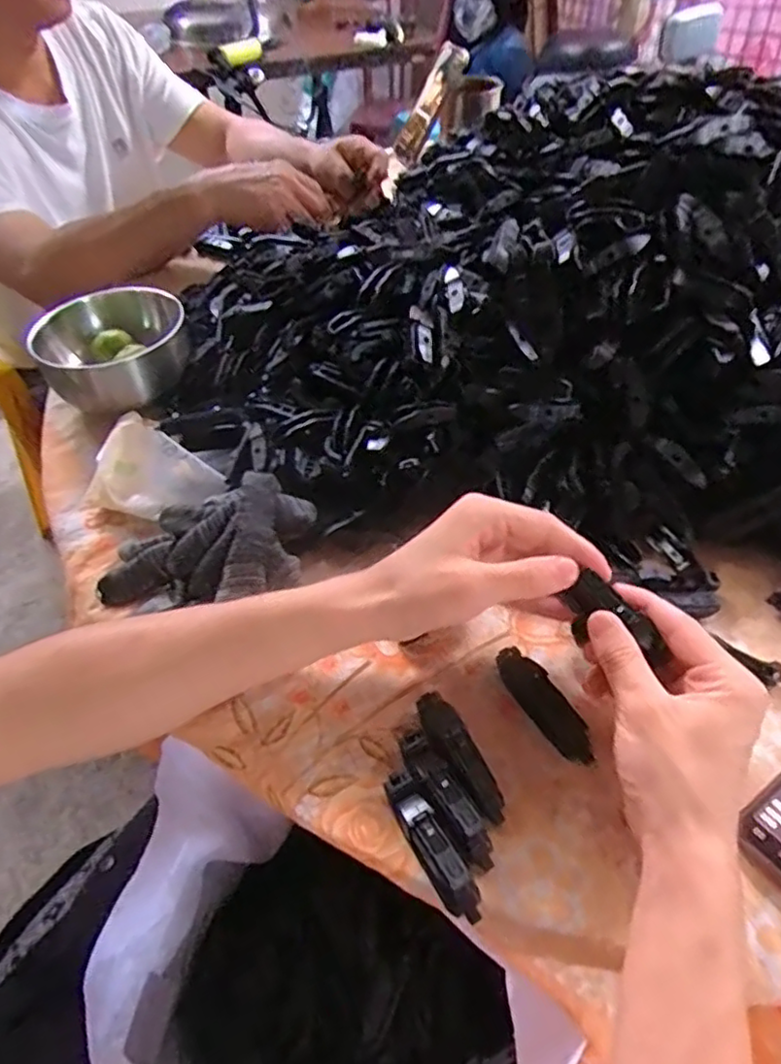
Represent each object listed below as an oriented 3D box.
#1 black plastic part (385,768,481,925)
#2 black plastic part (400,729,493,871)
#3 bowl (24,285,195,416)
[{"bbox_3d":[0.020,0.156,0.318,0.018,0.024,0.075,-26,52,-17],"label":"black plastic part"},{"bbox_3d":[0.029,0.139,0.329,0.018,0.024,0.073,-25,52,-17],"label":"black plastic part"},{"bbox_3d":[-0.232,-0.151,0.532,0.118,0.053,0.111,-2,49,2],"label":"bowl"}]

